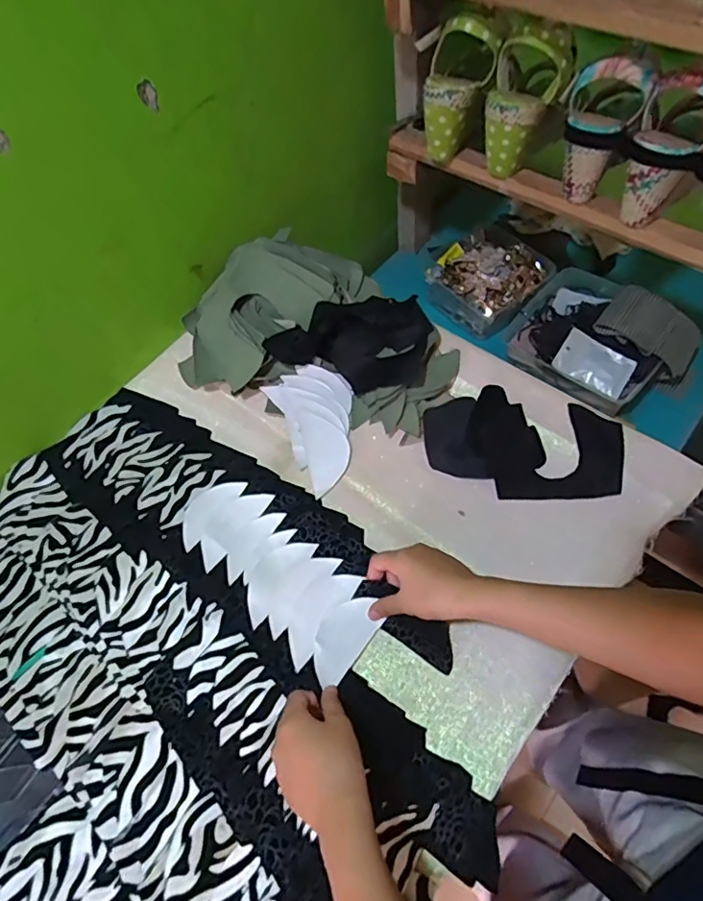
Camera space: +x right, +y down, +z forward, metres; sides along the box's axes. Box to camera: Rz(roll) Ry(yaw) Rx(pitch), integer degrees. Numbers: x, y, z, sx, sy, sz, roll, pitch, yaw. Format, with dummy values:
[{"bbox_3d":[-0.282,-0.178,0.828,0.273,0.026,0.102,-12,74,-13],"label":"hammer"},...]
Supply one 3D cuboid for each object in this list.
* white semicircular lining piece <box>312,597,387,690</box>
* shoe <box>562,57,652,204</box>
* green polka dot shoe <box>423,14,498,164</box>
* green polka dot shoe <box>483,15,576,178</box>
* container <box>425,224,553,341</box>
[{"bbox_3d":[-0.009,0.180,0.519,0.047,0.010,0.084,33,68,20],"label":"white semicircular lining piece"},{"bbox_3d":[0.264,-0.345,0.574,0.075,0.125,0.073,19,63,15],"label":"shoe"},{"bbox_3d":[0.119,-0.427,0.643,0.070,0.145,0.077,7,44,-7],"label":"green polka dot shoe"},{"bbox_3d":[0.187,-0.393,0.609,0.084,0.144,0.069,30,31,19],"label":"green polka dot shoe"},{"bbox_3d":[0.215,-0.279,0.858,0.167,0.066,0.165,37,69,23],"label":"container"}]

